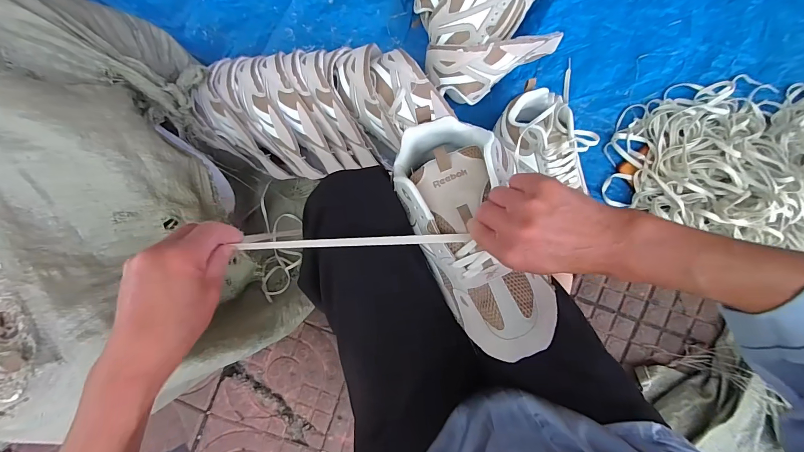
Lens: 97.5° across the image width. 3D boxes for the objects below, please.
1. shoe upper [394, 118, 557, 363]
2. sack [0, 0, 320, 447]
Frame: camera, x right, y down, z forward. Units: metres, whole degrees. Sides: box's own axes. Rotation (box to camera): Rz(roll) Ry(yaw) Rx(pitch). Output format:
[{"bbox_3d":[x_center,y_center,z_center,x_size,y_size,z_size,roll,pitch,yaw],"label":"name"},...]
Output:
[{"bbox_3d":[0.075,0.007,0.351,0.114,0.061,0.248,-22,82,8],"label":"shoe upper"},{"bbox_3d":[-0.637,0.058,0.609,0.759,0.403,0.609,-27,87,8],"label":"sack"}]

